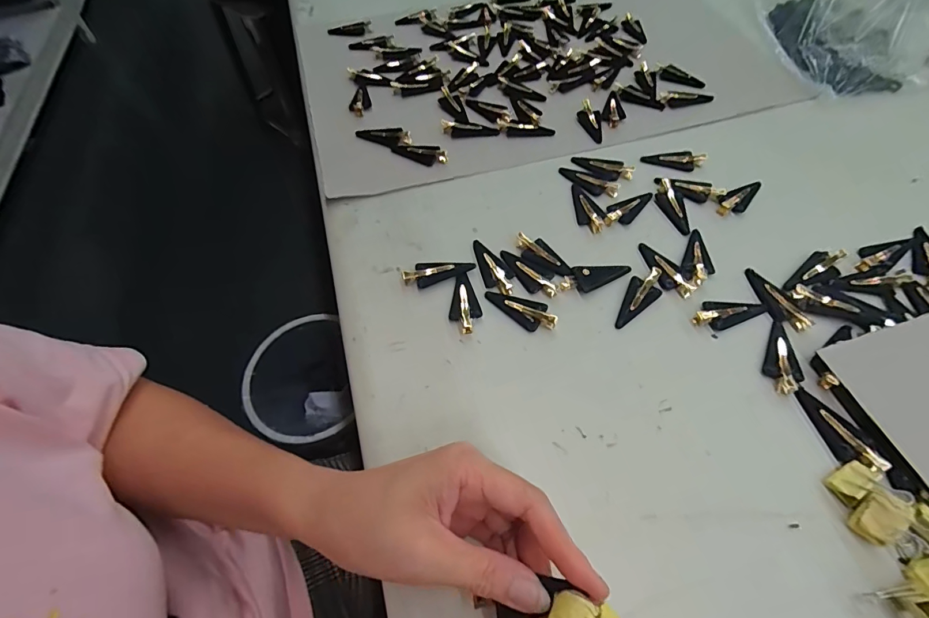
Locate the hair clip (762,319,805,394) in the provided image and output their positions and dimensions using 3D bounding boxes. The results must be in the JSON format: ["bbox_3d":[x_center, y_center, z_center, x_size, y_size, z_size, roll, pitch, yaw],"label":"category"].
[{"bbox_3d":[0.230,0.034,0.313,0.023,0.007,0.056,1,58,4],"label":"hair clip"}]

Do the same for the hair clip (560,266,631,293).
[{"bbox_3d":[0.110,-0.027,0.354,0.060,0.005,0.023,-9,58,-2],"label":"hair clip"}]

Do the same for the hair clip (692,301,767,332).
[{"bbox_3d":[0.208,0.001,0.334,0.056,0.005,0.024,-19,59,-8],"label":"hair clip"}]

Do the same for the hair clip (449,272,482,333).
[{"bbox_3d":[-0.001,-0.007,0.342,0.024,0.012,0.055,-7,58,-1],"label":"hair clip"}]

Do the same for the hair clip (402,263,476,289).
[{"bbox_3d":[-0.022,-0.032,0.360,0.060,0.010,0.021,-16,59,-6],"label":"hair clip"}]

